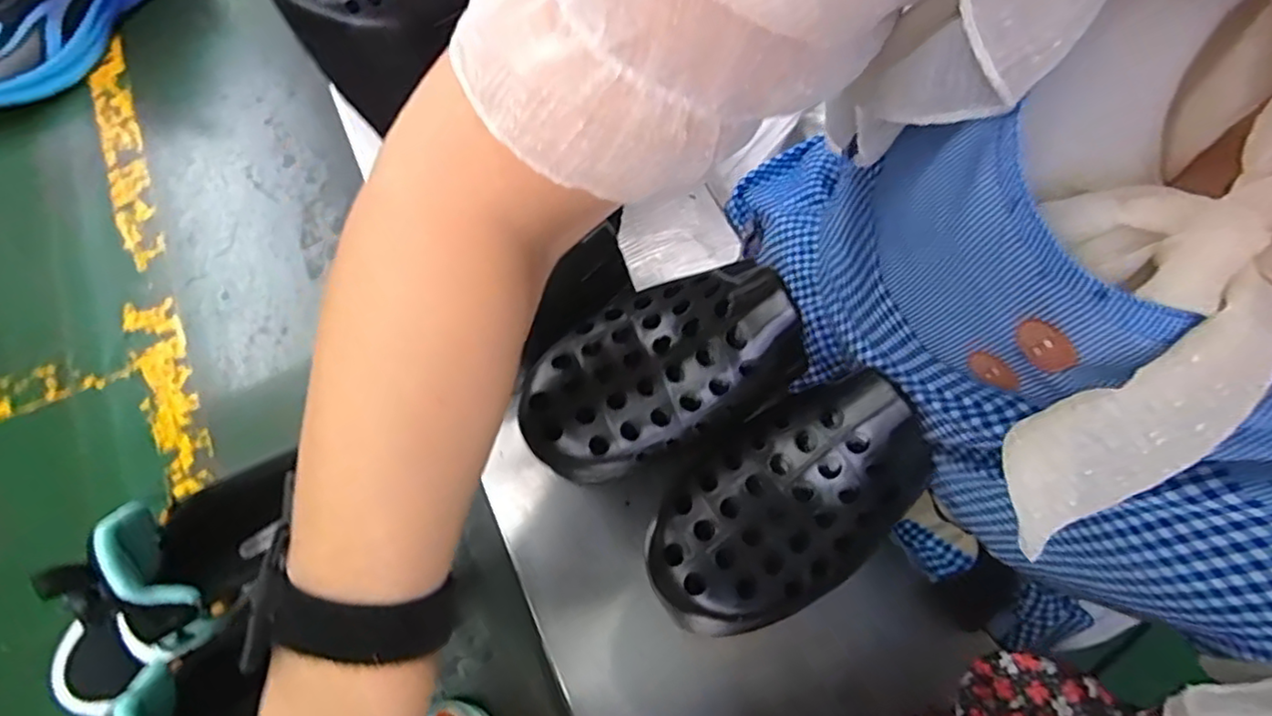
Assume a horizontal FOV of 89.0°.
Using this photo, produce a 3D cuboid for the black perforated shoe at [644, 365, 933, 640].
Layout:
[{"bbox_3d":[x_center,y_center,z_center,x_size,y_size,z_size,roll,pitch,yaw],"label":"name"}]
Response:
[{"bbox_3d":[0.064,0.062,0.268,0.128,0.040,0.077,-32,71,-13],"label":"black perforated shoe"}]

